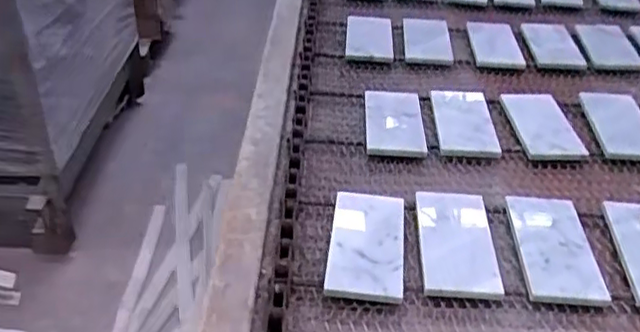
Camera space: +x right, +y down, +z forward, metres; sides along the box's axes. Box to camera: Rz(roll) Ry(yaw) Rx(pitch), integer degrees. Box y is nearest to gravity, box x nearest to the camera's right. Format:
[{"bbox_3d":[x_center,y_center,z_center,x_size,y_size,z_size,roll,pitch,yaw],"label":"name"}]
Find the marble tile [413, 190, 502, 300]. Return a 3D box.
[{"bbox_3d":[0.150,0.081,0.726,0.081,0.010,0.171,4,34,3],"label":"marble tile"}]

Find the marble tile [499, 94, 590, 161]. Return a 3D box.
[{"bbox_3d":[0.314,-0.063,0.934,0.086,0.013,0.179,3,34,1],"label":"marble tile"}]

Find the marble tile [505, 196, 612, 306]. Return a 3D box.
[{"bbox_3d":[0.254,0.085,0.718,0.076,0.011,0.172,-5,30,9],"label":"marble tile"}]

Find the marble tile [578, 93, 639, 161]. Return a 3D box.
[{"bbox_3d":[0.427,-0.063,0.935,0.083,0.014,0.169,-1,35,11],"label":"marble tile"}]

